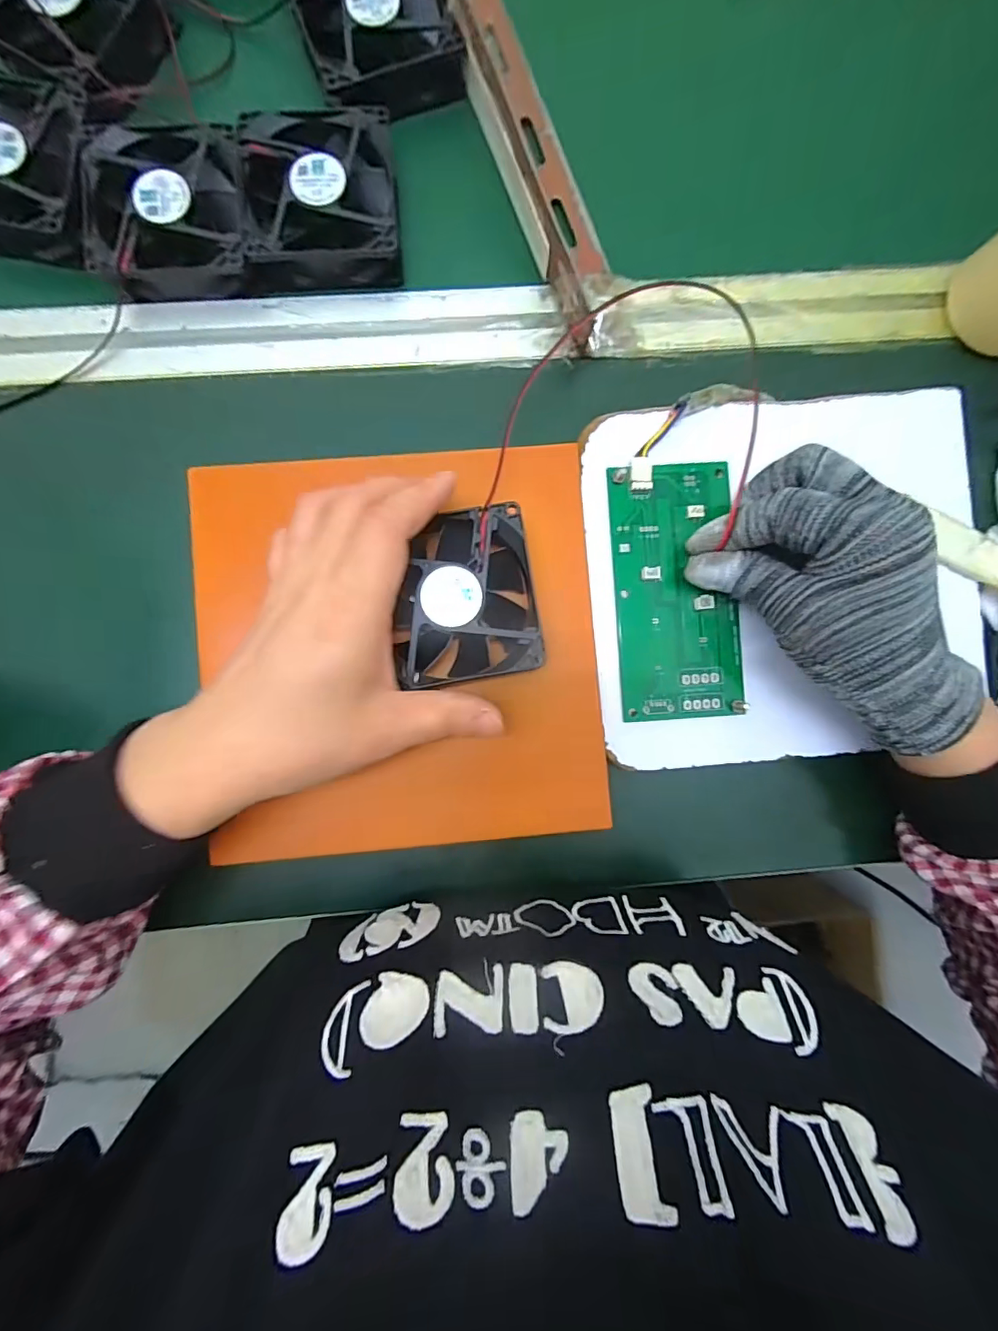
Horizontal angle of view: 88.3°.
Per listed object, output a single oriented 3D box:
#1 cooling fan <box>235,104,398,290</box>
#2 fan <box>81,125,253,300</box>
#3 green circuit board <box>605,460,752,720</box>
[{"bbox_3d":[-0.096,-0.252,0.280,0.081,0.023,0.086,-2,86,-3],"label":"cooling fan"},{"bbox_3d":[-0.174,-0.242,0.275,0.079,0.024,0.076,-3,86,-3],"label":"fan"},{"bbox_3d":[0.094,-0.040,0.271,0.065,0.007,0.133,-6,89,-3],"label":"green circuit board"}]

